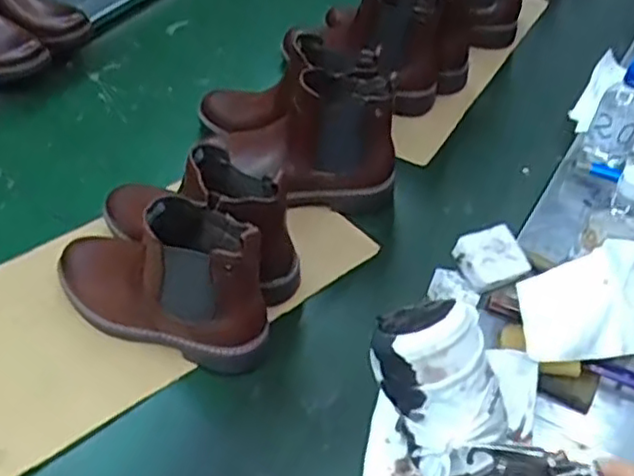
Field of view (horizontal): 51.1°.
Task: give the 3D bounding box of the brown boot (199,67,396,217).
[{"bbox_3d":[-0.019,-0.120,0.783,0.225,0.141,0.091,9,49,7],"label":"brown boot"}]

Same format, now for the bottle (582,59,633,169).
[{"bbox_3d":[0.364,-0.147,0.794,0.060,0.121,0.054,23,51,20],"label":"bottle"}]

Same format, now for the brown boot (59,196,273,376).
[{"bbox_3d":[-0.160,0.031,0.643,0.240,0.150,0.088,15,50,12],"label":"brown boot"}]

